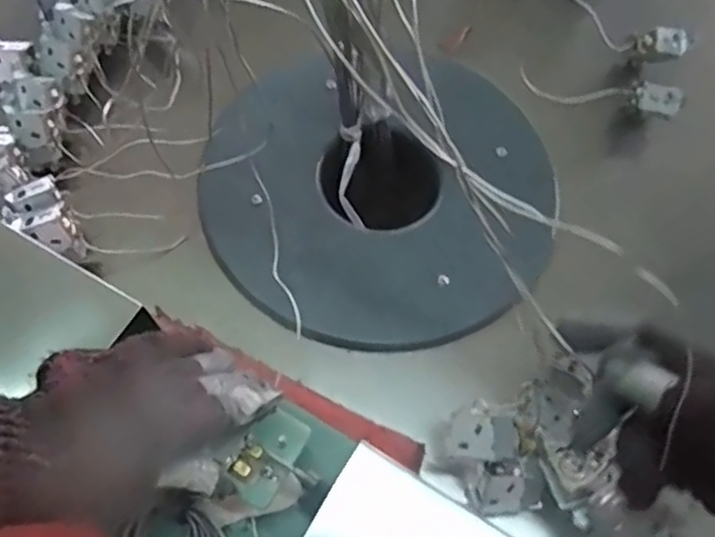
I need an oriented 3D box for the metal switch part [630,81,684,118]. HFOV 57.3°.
[{"bbox_3d":[0.280,-0.158,0.615,0.044,0.016,0.027,17,91,3],"label":"metal switch part"}]

